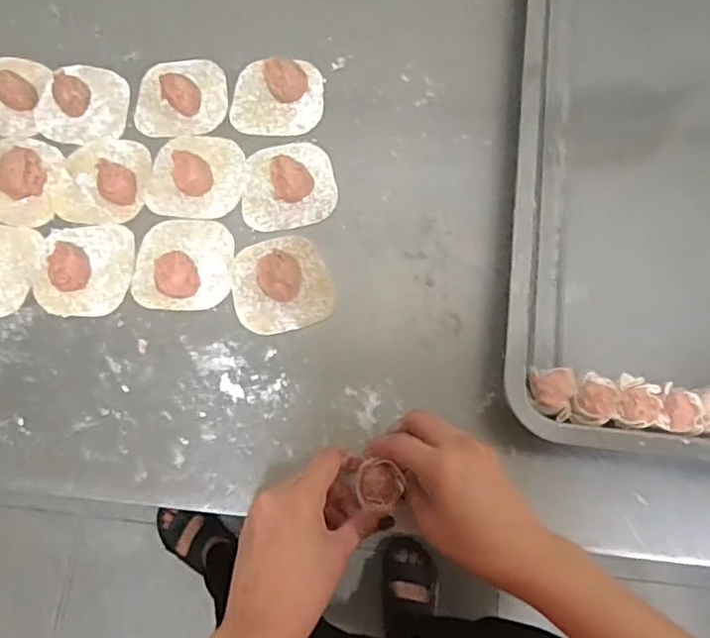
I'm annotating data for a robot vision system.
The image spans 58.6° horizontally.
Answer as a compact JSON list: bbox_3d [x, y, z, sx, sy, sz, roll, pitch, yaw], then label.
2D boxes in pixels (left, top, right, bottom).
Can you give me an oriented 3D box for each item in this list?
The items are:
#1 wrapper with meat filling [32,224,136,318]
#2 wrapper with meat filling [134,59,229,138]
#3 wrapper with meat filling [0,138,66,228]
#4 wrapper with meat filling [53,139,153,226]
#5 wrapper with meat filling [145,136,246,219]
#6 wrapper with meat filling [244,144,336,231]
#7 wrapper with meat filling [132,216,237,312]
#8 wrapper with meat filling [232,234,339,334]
[{"bbox_3d":[-0.217,-0.044,0.498,0.075,0.027,0.077,3,73,1],"label":"wrapper with meat filling"},{"bbox_3d":[-0.154,-0.201,0.552,0.079,0.023,0.078,-5,73,-2],"label":"wrapper with meat filling"},{"bbox_3d":[-0.286,-0.120,0.529,0.072,0.021,0.079,5,73,1],"label":"wrapper with meat filling"},{"bbox_3d":[-0.213,-0.121,0.526,0.074,0.025,0.080,8,73,2],"label":"wrapper with meat filling"},{"bbox_3d":[-0.133,-0.124,0.525,0.076,0.023,0.075,8,73,2],"label":"wrapper with meat filling"},{"bbox_3d":[-0.056,-0.115,0.522,0.078,0.022,0.078,-11,73,-4],"label":"wrapper with meat filling"},{"bbox_3d":[-0.139,-0.048,0.505,0.077,0.021,0.078,1,73,0],"label":"wrapper with meat filling"},{"bbox_3d":[-0.058,-0.031,0.497,0.076,0.021,0.076,-12,73,-4],"label":"wrapper with meat filling"}]

